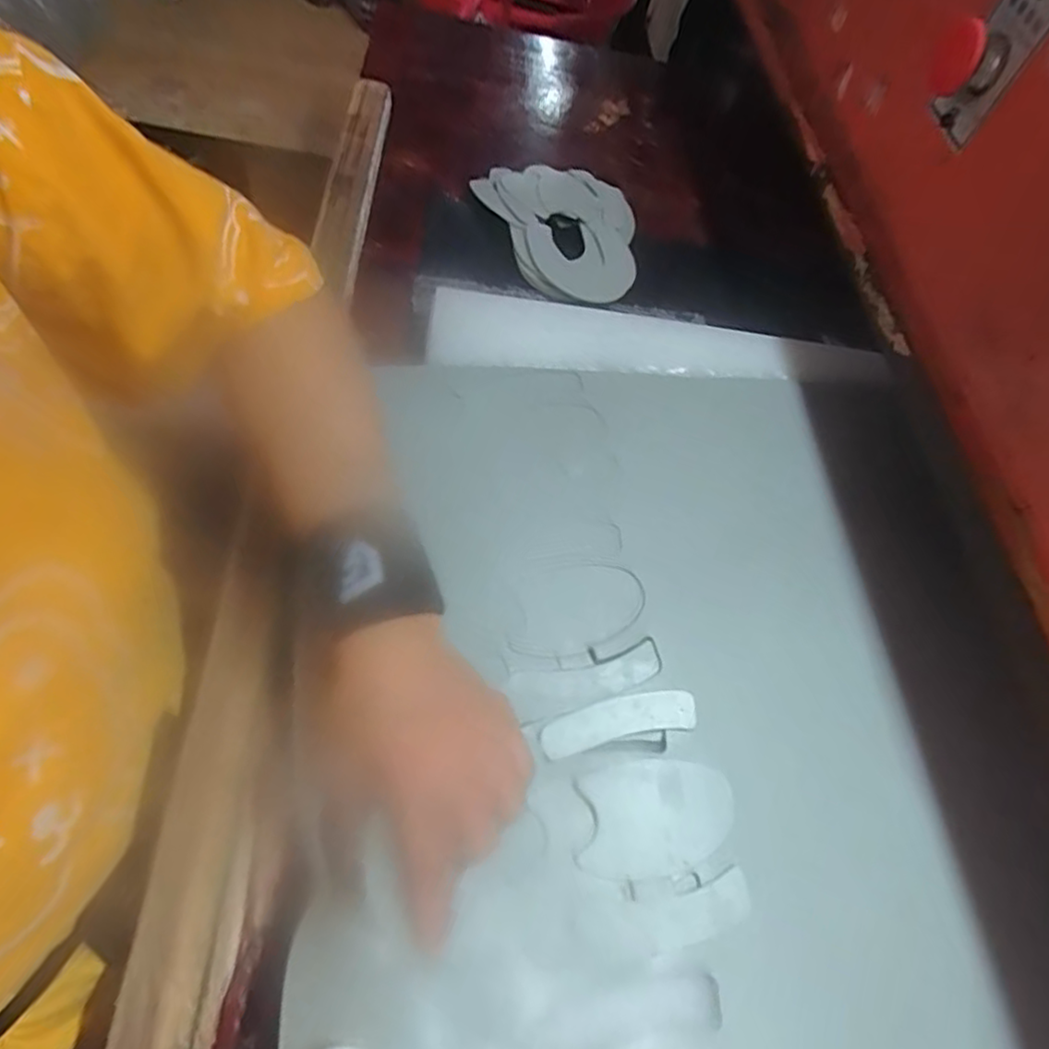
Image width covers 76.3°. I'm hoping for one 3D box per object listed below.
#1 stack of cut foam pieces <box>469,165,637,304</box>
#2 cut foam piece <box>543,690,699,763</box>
[{"bbox_3d":[0.046,-0.274,0.610,0.141,0.032,0.189,-20,55,-13],"label":"stack of cut foam pieces"},{"bbox_3d":[0.049,0.102,0.349,0.085,0.004,0.023,-8,67,-13],"label":"cut foam piece"}]

